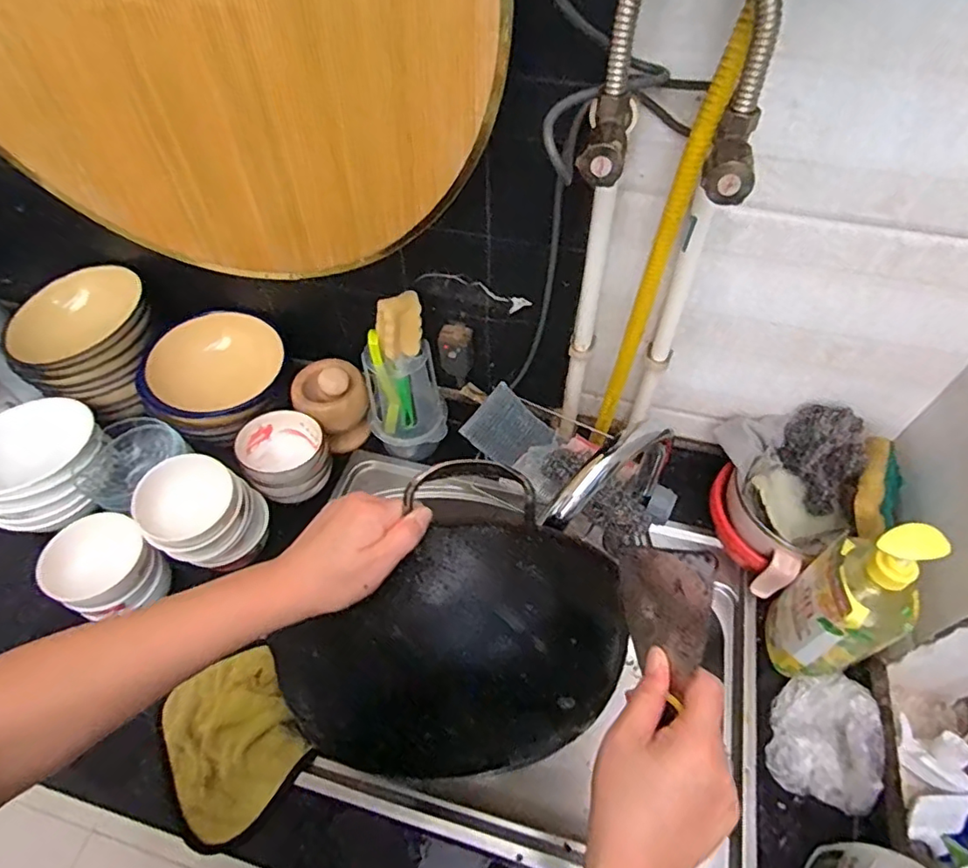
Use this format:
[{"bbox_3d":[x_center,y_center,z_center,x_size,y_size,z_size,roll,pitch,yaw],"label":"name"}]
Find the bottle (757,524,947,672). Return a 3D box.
[{"bbox_3d":[0.360,0.177,0.577,0.070,0.257,0.093,-33,60,-21],"label":"bottle"}]

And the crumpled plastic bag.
[{"bbox_3d":[0.362,0.319,0.609,0.089,0.061,0.122,17,56,13],"label":"crumpled plastic bag"}]

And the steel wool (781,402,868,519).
[{"bbox_3d":[0.412,0.028,0.684,0.048,0.088,0.124,1,74,-33],"label":"steel wool"}]

